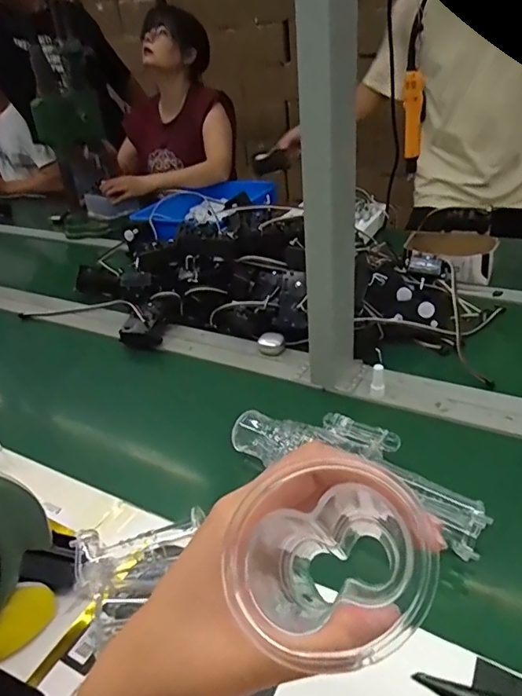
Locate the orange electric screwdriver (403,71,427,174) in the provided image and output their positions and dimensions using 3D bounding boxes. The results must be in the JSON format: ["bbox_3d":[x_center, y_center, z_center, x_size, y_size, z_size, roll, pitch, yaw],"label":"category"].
[{"bbox_3d":[0.319,-0.462,1.067,0.049,0.213,0.037,5,33,17],"label":"orange electric screwdriver"}]

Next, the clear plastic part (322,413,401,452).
[{"bbox_3d":[0.118,0.098,0.596,0.094,0.021,0.027,20,40,36],"label":"clear plastic part"}]

